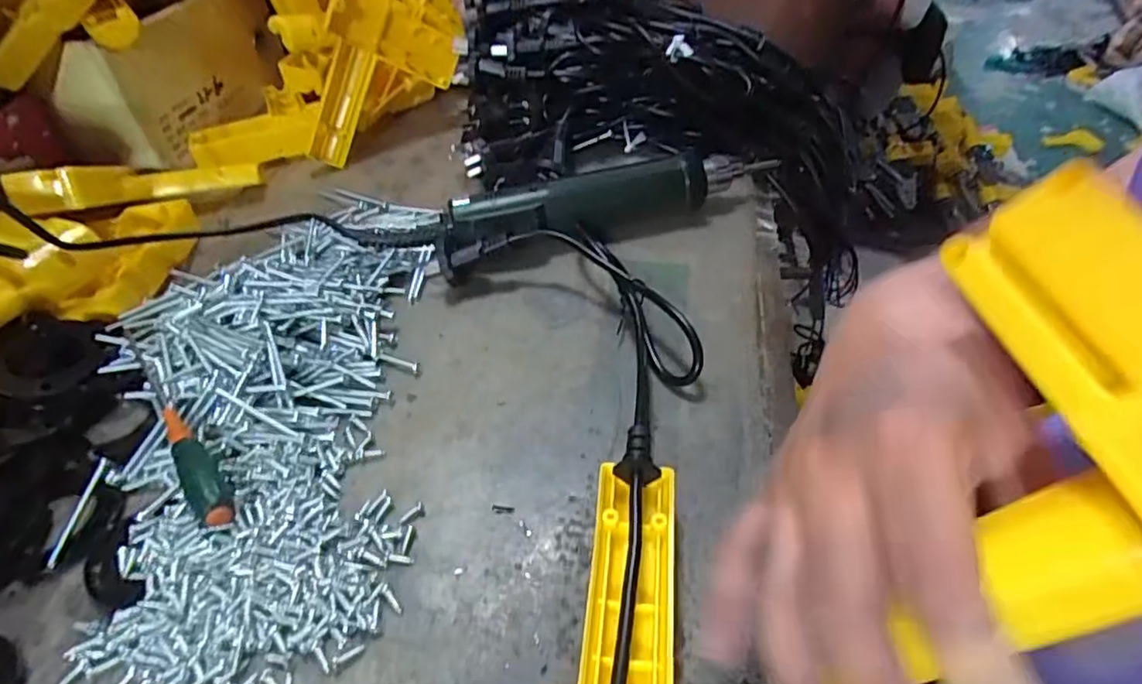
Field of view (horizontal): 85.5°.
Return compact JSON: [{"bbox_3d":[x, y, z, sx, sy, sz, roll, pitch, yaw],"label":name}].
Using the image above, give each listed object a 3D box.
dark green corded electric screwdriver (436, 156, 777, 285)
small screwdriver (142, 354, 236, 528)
[{"bbox_3d":[0.033,-0.097,0.436,0.230,0.042,0.038,-10,46,-9],"label":"dark green corded electric screwdriver"},{"bbox_3d":[-0.200,0.047,0.316,0.015,0.017,0.123,-31,53,-27],"label":"small screwdriver"}]

